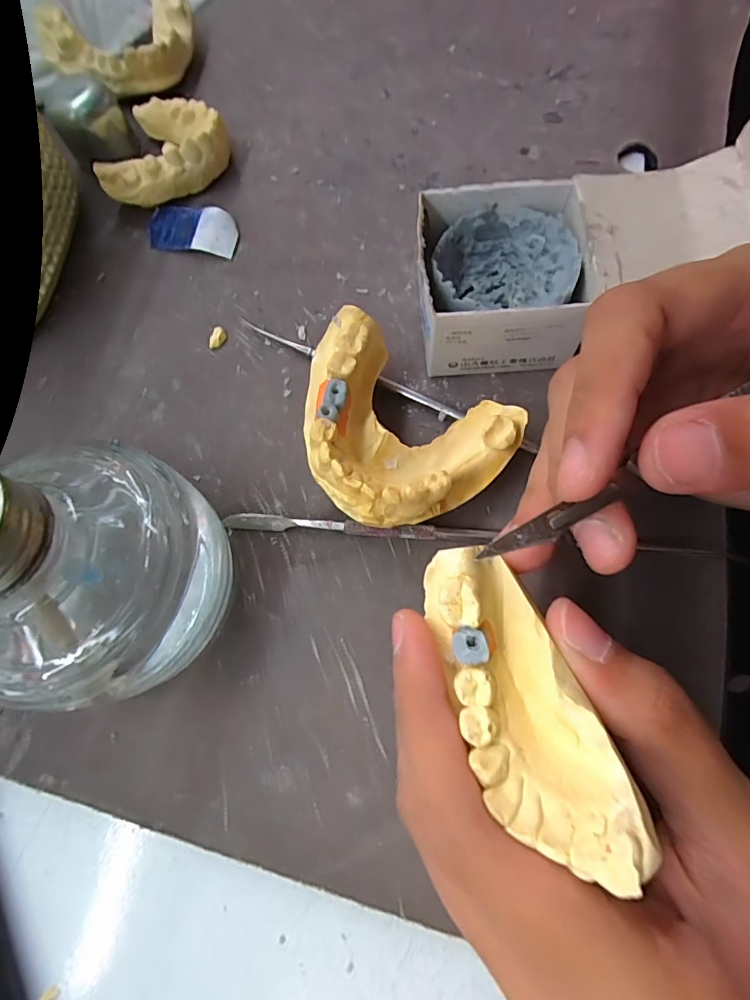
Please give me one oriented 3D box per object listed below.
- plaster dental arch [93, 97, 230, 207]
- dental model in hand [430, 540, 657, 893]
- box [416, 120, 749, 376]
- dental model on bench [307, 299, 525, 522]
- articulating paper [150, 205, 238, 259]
[{"bbox_3d":[-0.097,-0.160,0.216,0.057,0.019,0.052,-1,71,4],"label":"plaster dental arch"},{"bbox_3d":[0.028,0.039,0.097,0.026,0.019,0.061,-20,59,-5],"label":"dental model in hand"},{"bbox_3d":[0.068,-0.082,0.166,0.104,0.055,0.061,-3,73,3],"label":"box"},{"bbox_3d":[0.004,-0.019,0.158,0.071,0.038,0.060,30,76,13],"label":"dental model on bench"},{"bbox_3d":[-0.081,-0.119,0.209,0.041,0.006,0.020,12,73,8],"label":"articulating paper"}]

